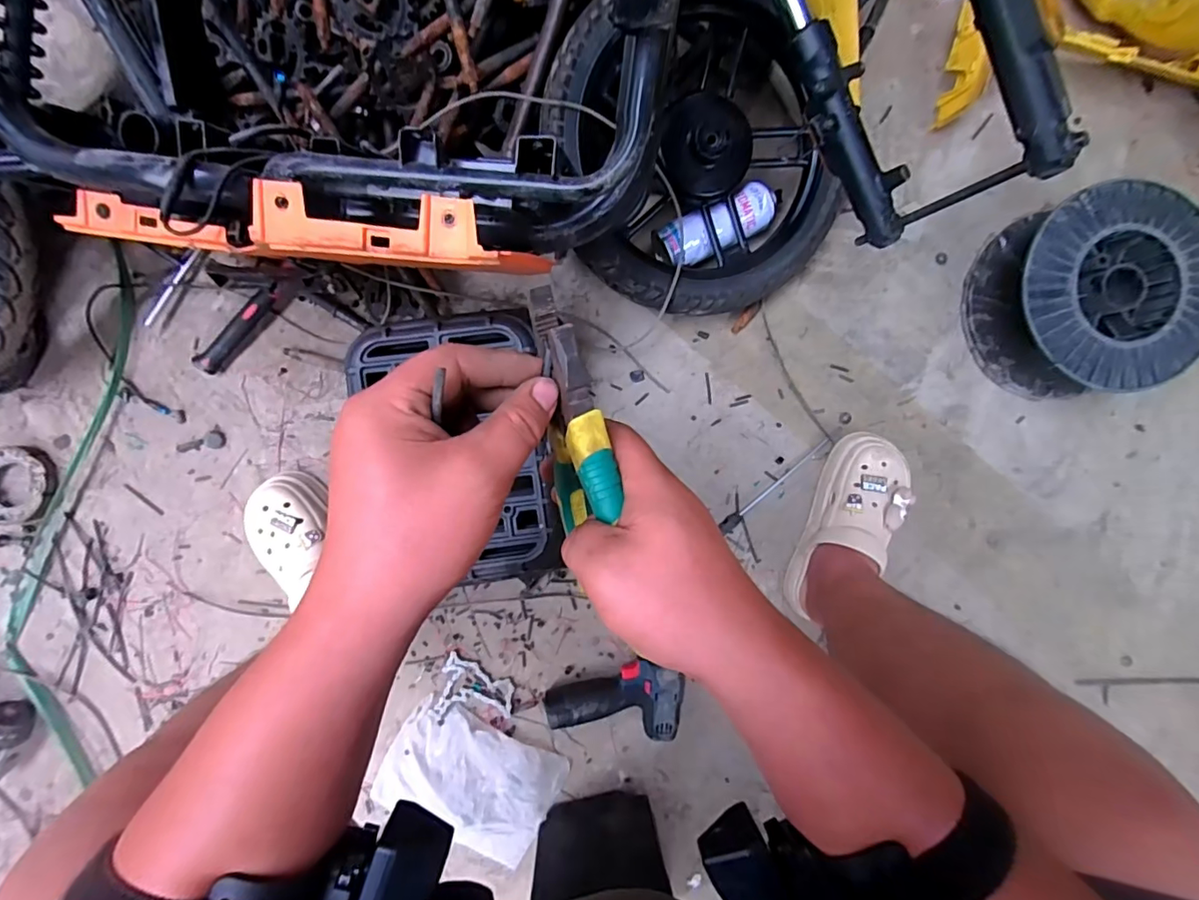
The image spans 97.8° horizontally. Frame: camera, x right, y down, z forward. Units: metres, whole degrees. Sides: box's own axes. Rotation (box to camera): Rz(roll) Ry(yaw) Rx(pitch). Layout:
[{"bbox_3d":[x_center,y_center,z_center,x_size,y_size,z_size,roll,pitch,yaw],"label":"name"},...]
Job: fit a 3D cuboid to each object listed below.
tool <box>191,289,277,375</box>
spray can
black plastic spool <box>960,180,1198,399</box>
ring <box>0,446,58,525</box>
[{"bbox_3d":[-0.495,-0.163,0.714,0.026,0.029,0.142,43,90,-3],"label":"tool"},{"bbox_3d":[0.165,-0.302,0.707,0.176,0.053,0.064,-24,93,-1],"label":"spray can"},{"bbox_3d":[0.669,-0.209,0.725,0.265,0.129,0.261,0,92,-2],"label":"black plastic spool"},{"bbox_3d":[-0.795,0.049,0.711,0.101,0.014,0.105,0,92,-2],"label":"ring"}]

